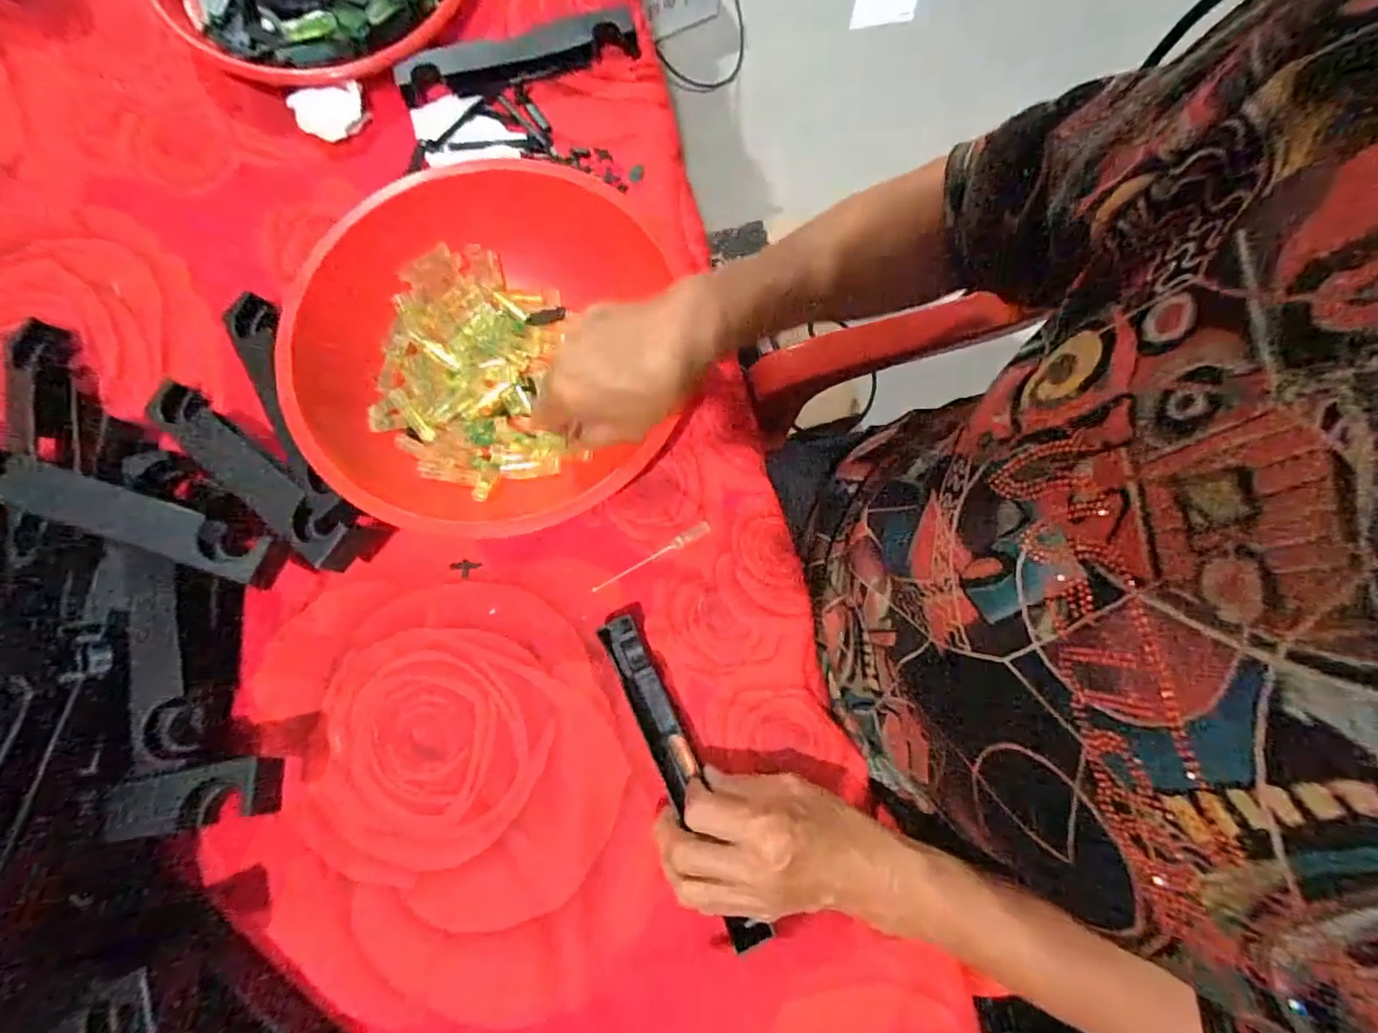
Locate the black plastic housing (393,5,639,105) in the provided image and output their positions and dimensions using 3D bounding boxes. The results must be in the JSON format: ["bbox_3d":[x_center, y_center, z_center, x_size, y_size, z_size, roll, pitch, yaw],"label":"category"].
[{"bbox_3d":[-0.138,-0.373,0.484,0.193,0.022,0.027,-16,79,-3],"label":"black plastic housing"}]

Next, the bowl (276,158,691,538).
[{"bbox_3d":[-0.137,-0.105,0.400,0.235,0.075,0.242,0,78,0],"label":"bowl"}]

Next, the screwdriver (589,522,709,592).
[{"bbox_3d":[-0.024,0.028,0.405,0.089,0.004,0.009,-31,78,-7],"label":"screwdriver"}]

